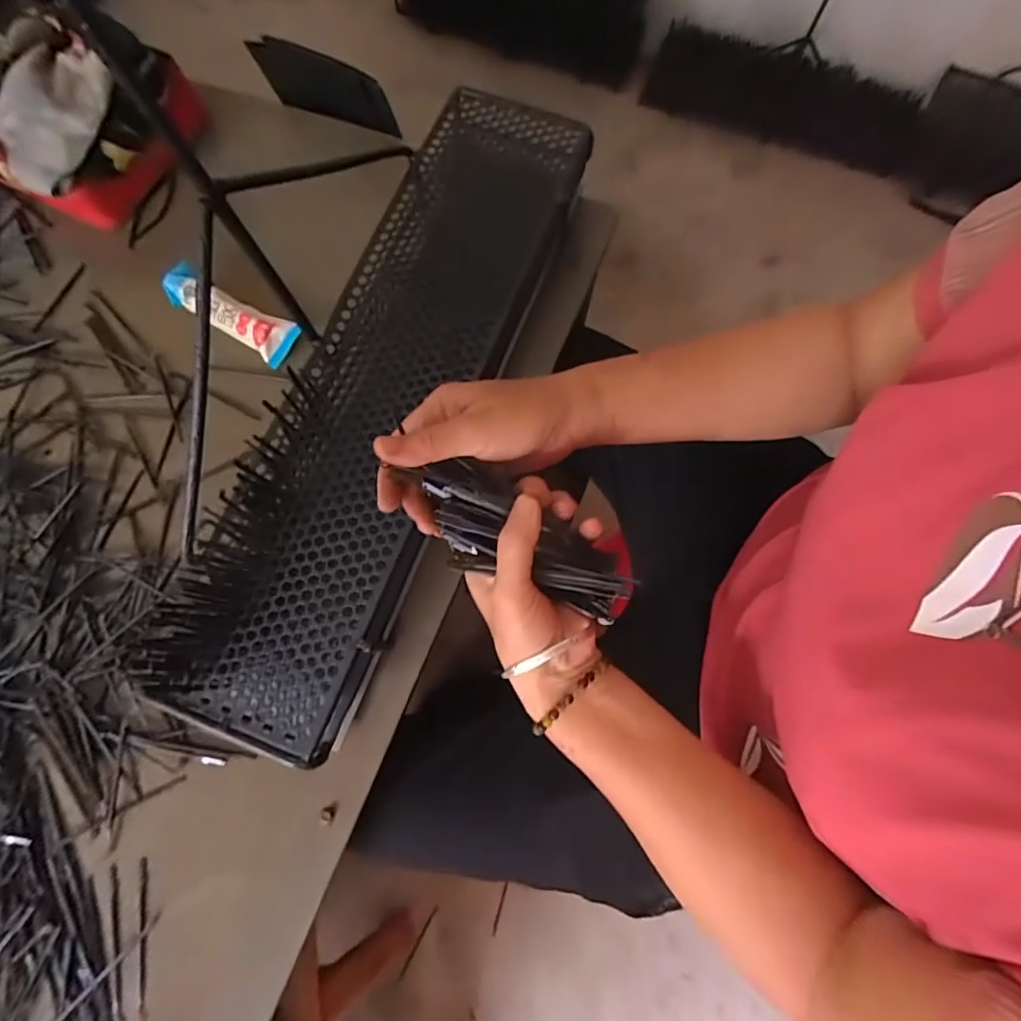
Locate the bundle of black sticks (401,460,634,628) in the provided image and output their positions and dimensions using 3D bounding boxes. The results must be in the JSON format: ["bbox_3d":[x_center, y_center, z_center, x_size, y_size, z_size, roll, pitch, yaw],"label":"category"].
[{"bbox_3d":[0.002,0.020,0.315,0.140,0.037,0.055,28,77,7],"label":"bundle of black sticks"}]

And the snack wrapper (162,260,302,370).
[{"bbox_3d":[-0.278,-0.195,0.527,0.134,0.021,0.043,30,77,-4],"label":"snack wrapper"}]

